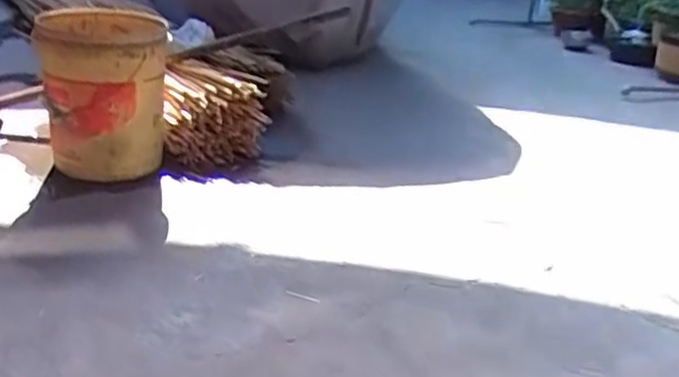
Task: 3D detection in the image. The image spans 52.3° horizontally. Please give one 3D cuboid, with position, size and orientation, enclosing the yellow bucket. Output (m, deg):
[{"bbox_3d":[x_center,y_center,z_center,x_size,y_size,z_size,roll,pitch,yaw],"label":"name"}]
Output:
[{"bbox_3d":[-0.495,-0.213,1.480,0.247,0.323,0.280,-3,26,-17],"label":"yellow bucket"}]

